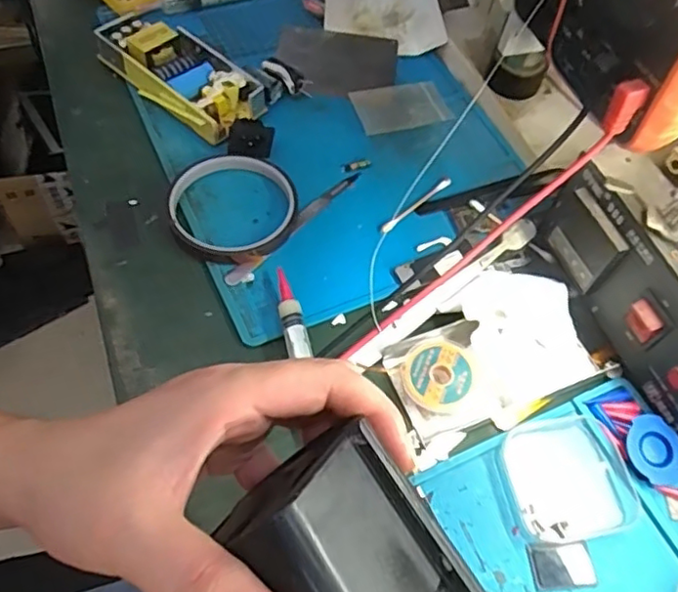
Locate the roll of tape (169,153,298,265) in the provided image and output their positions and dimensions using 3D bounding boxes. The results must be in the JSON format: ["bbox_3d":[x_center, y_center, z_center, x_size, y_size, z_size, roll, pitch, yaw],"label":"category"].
[{"bbox_3d":[-0.069,-0.063,0.415,0.082,0.015,0.093,21,58,8],"label":"roll of tape"}]

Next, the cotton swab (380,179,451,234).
[{"bbox_3d":[0.055,-0.065,0.436,0.005,0.006,0.072,41,64,20],"label":"cotton swab"}]

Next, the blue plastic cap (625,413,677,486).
[{"bbox_3d":[0.178,0.086,0.345,0.030,0.010,0.036,-29,65,-22],"label":"blue plastic cap"}]

